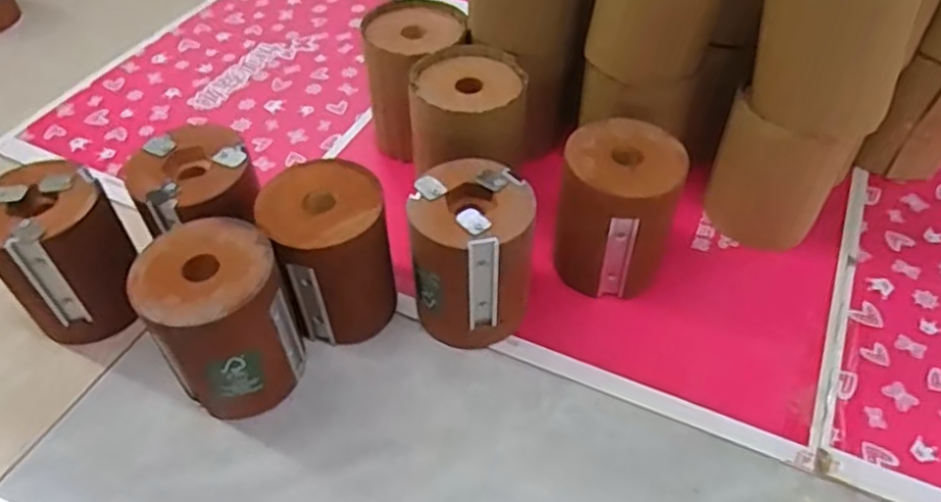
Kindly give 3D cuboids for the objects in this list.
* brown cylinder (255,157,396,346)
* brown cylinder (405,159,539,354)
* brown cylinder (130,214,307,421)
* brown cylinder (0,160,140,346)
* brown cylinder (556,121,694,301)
[{"bbox_3d":[-0.090,0.004,0.463,0.072,0.106,0.070,-15,49,-13],"label":"brown cylinder"},{"bbox_3d":[0.000,0.003,0.464,0.076,0.104,0.080,5,47,6],"label":"brown cylinder"},{"bbox_3d":[-0.150,0.045,0.428,0.074,0.105,0.076,0,47,0],"label":"brown cylinder"},{"bbox_3d":[-0.271,0.002,0.465,0.074,0.101,0.077,34,56,28],"label":"brown cylinder"},{"bbox_3d":[0.101,-0.025,0.486,0.078,0.106,0.078,6,47,6],"label":"brown cylinder"}]

